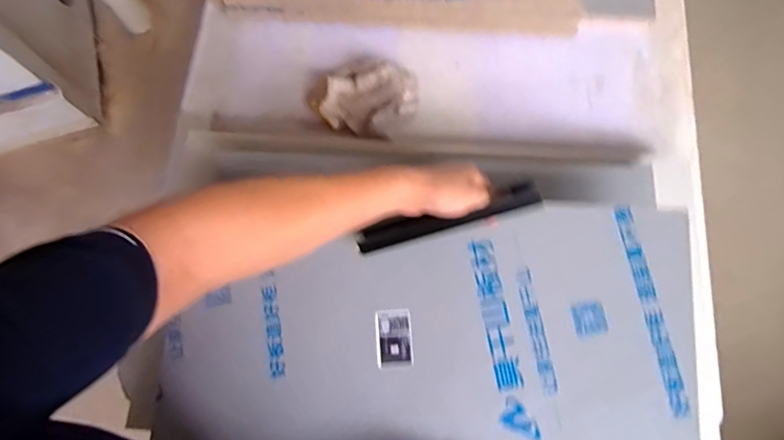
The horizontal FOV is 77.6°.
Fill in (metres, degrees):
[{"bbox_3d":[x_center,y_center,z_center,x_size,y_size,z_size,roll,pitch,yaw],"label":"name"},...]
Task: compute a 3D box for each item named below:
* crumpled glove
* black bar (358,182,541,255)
[{"bbox_3d":[-0.040,-0.197,0.778,0.172,0.048,0.101,-12,73,-1],"label":"crumpled glove"},{"bbox_3d":[0.057,-0.002,0.528,0.199,0.015,0.028,-17,72,16],"label":"black bar"}]

